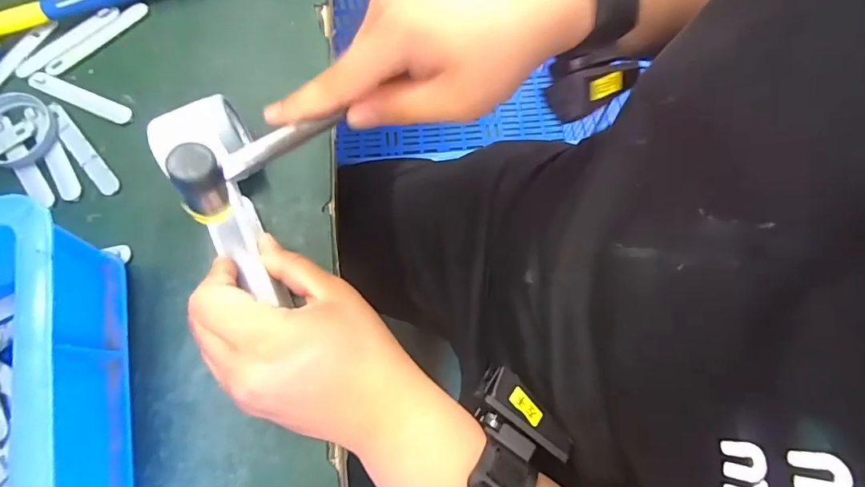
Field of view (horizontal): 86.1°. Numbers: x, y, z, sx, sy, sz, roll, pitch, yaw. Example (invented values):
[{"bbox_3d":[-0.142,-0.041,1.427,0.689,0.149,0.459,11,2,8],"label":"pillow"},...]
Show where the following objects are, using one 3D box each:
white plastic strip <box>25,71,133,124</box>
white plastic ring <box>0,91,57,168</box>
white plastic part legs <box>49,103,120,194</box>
[{"bbox_3d":[-0.282,-0.117,0.367,0.092,0.004,0.015,23,74,7],"label":"white plastic strip"},{"bbox_3d":[-0.327,-0.090,0.357,0.068,0.010,0.061,28,75,9],"label":"white plastic ring"},{"bbox_3d":[-0.271,-0.074,0.356,0.015,0.004,0.092,-41,77,-11],"label":"white plastic part legs"}]

